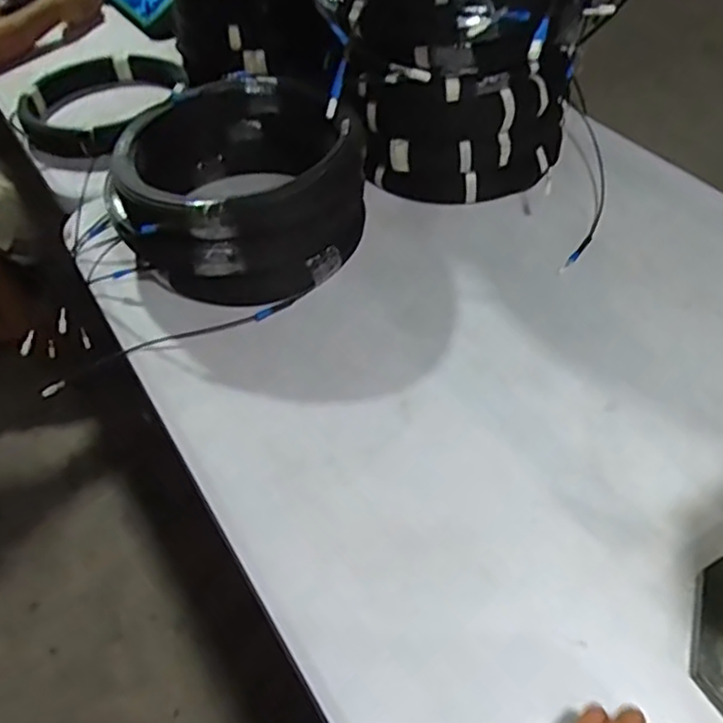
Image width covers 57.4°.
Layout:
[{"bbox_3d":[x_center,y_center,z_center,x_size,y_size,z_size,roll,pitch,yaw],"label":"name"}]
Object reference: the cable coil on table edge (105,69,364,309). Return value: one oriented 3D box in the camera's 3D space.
[{"bbox_3d":[-0.158,-0.217,0.808,0.305,0.127,0.282,-2,50,2],"label":"cable coil on table edge"}]

